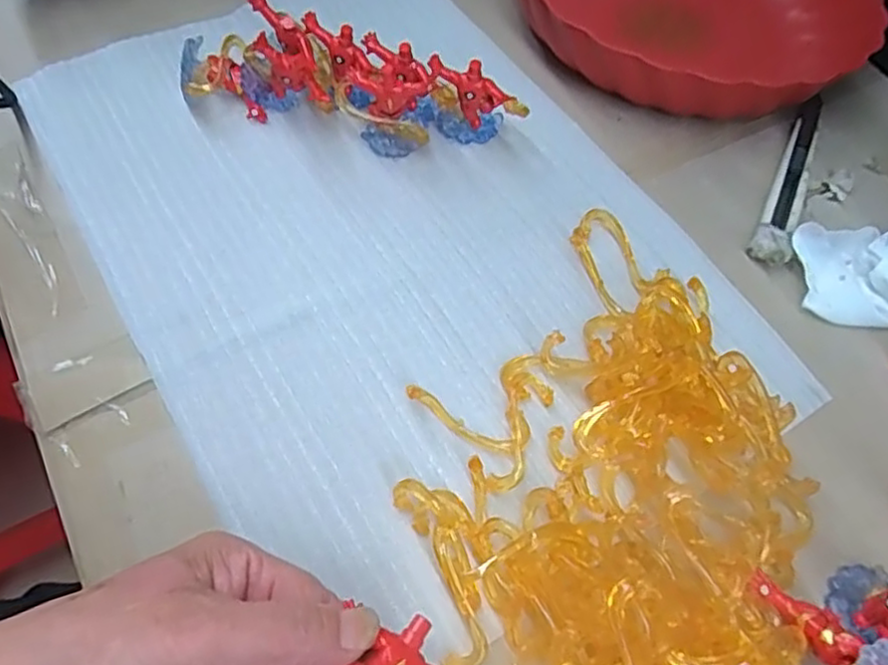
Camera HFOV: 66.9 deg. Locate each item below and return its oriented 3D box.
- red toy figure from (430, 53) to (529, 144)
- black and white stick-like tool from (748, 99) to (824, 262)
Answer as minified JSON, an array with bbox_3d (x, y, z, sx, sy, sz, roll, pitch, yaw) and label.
[{"bbox_3d":[0.018,-0.133,0.388,0.053,0.048,0.021,2,61,-3],"label":"red toy figure"},{"bbox_3d":[0.207,-0.092,0.399,0.020,0.013,0.142,26,62,10],"label":"black and white stick-like tool"}]

